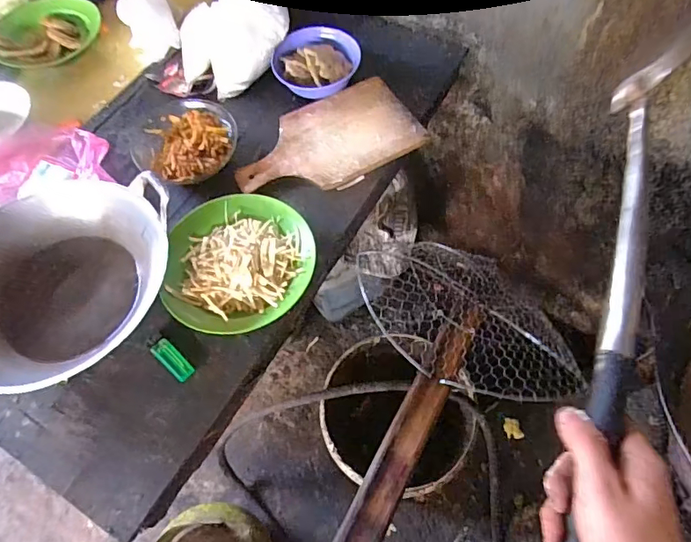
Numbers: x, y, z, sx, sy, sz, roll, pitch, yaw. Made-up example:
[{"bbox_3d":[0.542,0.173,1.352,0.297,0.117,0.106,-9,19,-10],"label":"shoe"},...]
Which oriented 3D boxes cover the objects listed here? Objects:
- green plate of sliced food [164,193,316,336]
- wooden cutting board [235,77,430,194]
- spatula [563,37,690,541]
[{"bbox_3d":[-0.146,-0.018,0.688,0.197,0.044,0.210,-1,62,1],"label":"green plate of sliced food"},{"bbox_3d":[-0.035,-0.215,0.814,0.301,0.021,0.181,-24,64,-11],"label":"wooden cutting board"},{"bbox_3d":[0.192,0.017,0.348,0.028,0.049,0.384,14,74,9],"label":"spatula"}]

